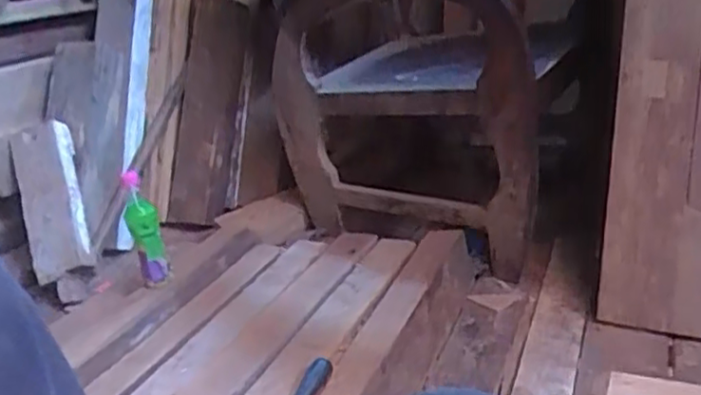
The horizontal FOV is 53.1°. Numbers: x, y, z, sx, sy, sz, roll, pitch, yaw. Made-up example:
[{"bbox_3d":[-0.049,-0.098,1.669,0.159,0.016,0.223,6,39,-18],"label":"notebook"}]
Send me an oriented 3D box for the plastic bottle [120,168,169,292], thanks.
[{"bbox_3d":[-0.367,0.052,1.240,0.052,0.214,0.059,-15,-10,-20],"label":"plastic bottle"}]

